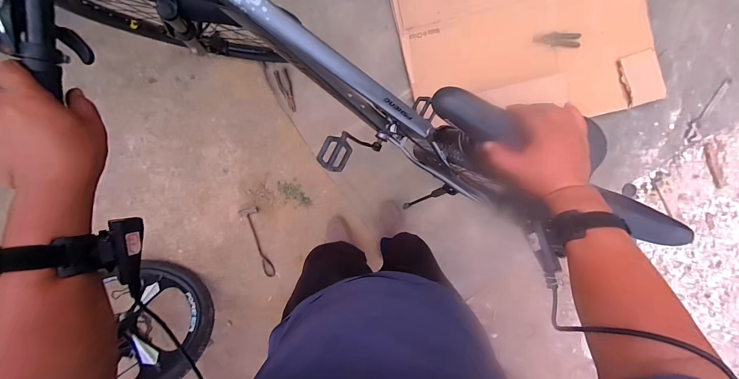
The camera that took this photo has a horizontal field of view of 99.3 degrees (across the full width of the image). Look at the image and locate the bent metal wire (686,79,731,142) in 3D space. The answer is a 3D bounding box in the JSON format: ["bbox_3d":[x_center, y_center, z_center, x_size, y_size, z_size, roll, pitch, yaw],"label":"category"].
[{"bbox_3d":[1.391,-0.329,1.302,0.084,0.015,0.274,19,98,-2],"label":"bent metal wire"}]

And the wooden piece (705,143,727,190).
[{"bbox_3d":[1.474,-0.100,1.338,0.054,0.011,0.210,-25,97,2],"label":"wooden piece"}]

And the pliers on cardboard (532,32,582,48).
[{"bbox_3d":[0.736,-0.588,1.229,0.175,0.009,0.049,6,114,3],"label":"pliers on cardboard"}]

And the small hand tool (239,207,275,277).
[{"bbox_3d":[-0.453,0.223,1.304,0.072,0.026,0.306,-19,97,1],"label":"small hand tool"}]

